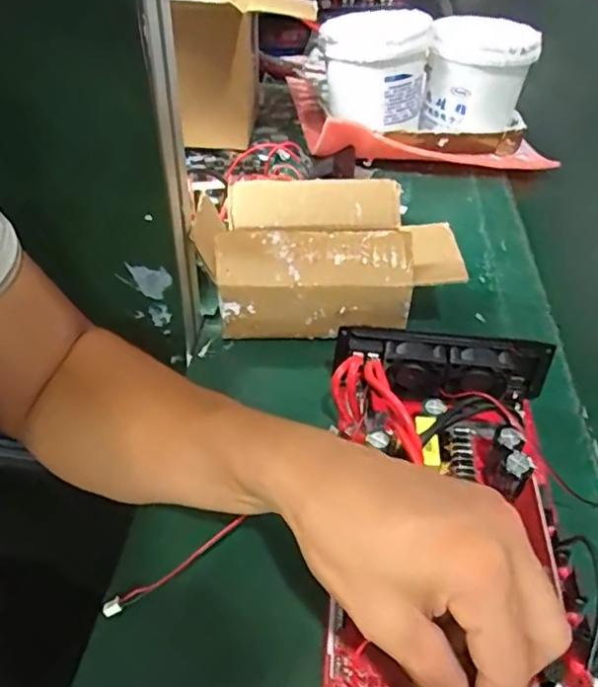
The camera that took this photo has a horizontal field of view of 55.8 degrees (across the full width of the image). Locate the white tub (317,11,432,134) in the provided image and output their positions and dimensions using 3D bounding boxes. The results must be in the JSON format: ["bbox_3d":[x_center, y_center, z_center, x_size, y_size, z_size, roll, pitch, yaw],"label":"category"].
[{"bbox_3d":[0.086,-0.313,0.657,0.120,0.109,0.128,9,43,7],"label":"white tub"}]

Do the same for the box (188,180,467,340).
[{"bbox_3d":[0.023,-0.067,0.460,0.198,0.083,0.116,2,42,-1],"label":"box"}]

